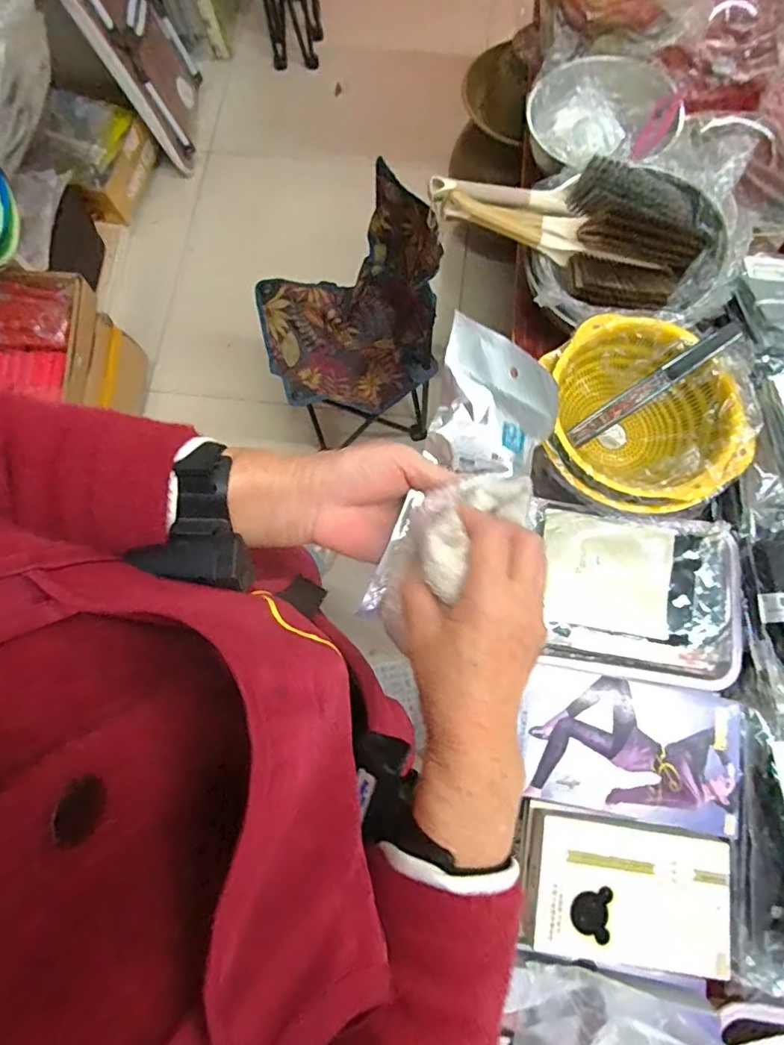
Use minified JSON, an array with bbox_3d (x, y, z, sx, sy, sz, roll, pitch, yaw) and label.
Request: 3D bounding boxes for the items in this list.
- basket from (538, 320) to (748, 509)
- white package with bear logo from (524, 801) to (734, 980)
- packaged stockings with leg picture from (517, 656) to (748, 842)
[{"bbox_3d":[0.348,-0.139,0.767,0.257,0.110,0.269,0,76,1],"label":"basket"},{"bbox_3d":[0.266,0.416,0.603,0.229,0.029,0.142,10,76,3],"label":"white package with bear logo"},{"bbox_3d":[0.288,0.269,0.632,0.254,0.008,0.161,10,76,3],"label":"packaged stockings with leg picture"}]

